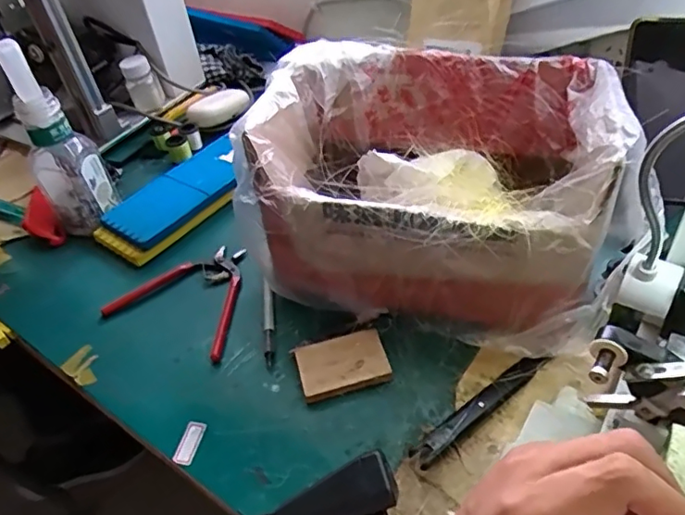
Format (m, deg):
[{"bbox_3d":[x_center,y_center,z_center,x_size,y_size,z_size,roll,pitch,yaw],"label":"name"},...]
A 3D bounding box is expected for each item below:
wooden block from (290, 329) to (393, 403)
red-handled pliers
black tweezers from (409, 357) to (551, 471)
[{"bbox_3d":[-0.001,0.088,0.463,0.073,0.016,0.049,-12,44,-5],"label":"wooden block"},{"bbox_3d":[-0.139,0.030,0.542,0.128,0.013,0.127,15,48,22],"label":"red-handled pliers"},{"bbox_3d":[0.106,0.112,0.424,0.133,0.016,0.017,-31,48,-23],"label":"black tweezers"}]

